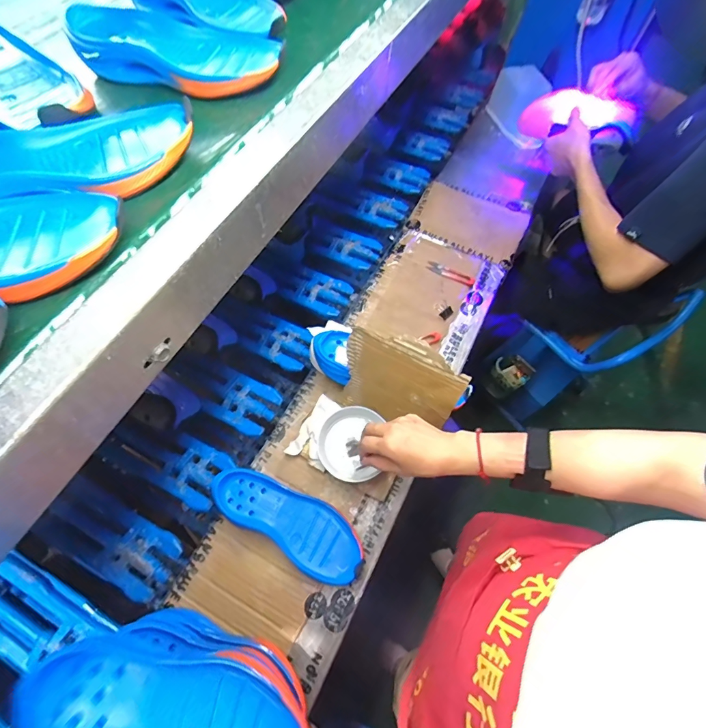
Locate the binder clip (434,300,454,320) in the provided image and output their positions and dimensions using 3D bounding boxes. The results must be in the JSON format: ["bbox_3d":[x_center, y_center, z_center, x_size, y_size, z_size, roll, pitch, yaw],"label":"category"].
[{"bbox_3d":[0.179,-0.108,0.756,0.029,0.014,0.036,-39,75,-24],"label":"binder clip"}]

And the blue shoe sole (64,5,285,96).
[{"bbox_3d":[-0.189,-0.343,0.419,0.219,0.035,0.092,17,62,-1],"label":"blue shoe sole"}]

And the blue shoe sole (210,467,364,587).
[{"bbox_3d":[-0.094,0.229,0.564,0.239,0.039,0.091,30,62,6],"label":"blue shoe sole"}]

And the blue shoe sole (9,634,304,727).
[{"bbox_3d":[-0.153,0.292,0.323,0.226,0.027,0.077,16,63,-1],"label":"blue shoe sole"}]

